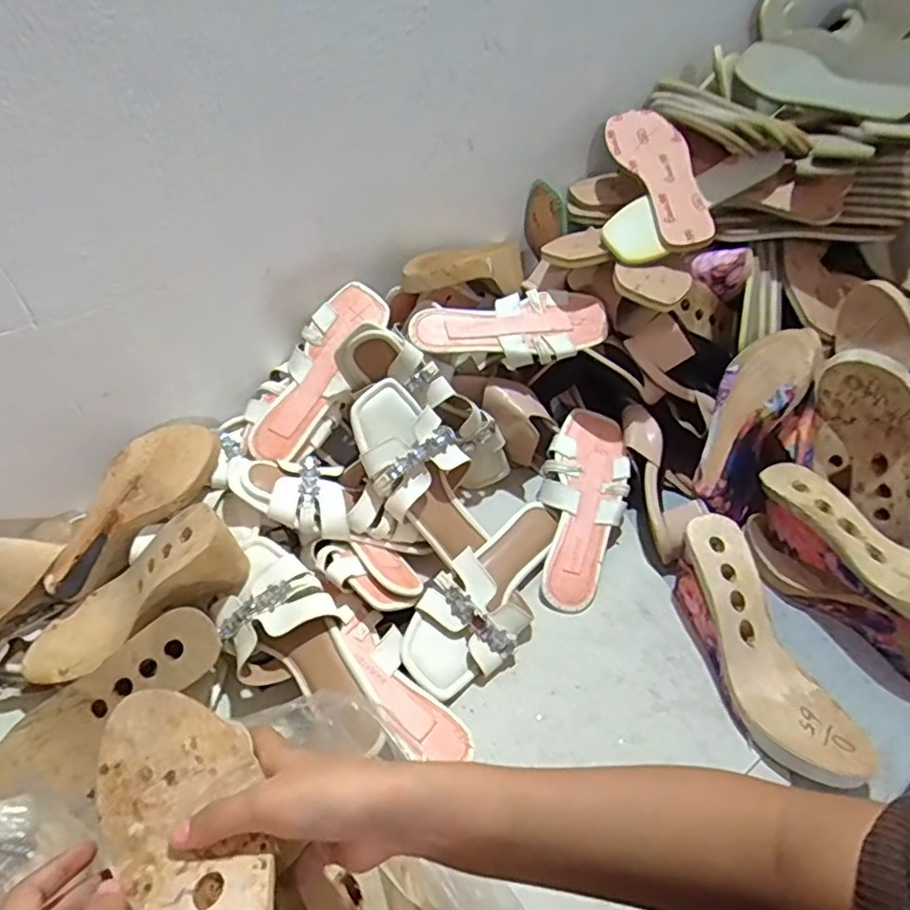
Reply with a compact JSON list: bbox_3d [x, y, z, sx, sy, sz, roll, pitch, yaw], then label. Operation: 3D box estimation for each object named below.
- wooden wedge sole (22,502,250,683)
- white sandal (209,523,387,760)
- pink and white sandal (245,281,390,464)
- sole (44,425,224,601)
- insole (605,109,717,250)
[{"bbox_3d":[-0.286,0.136,0.576,0.231,0.085,0.067,-33,45,10],"label":"wooden wedge sole"},{"bbox_3d":[-0.154,0.169,0.565,0.096,0.065,0.231,-27,50,-24],"label":"white sandal"},{"bbox_3d":[-0.161,-0.098,0.711,0.092,0.044,0.232,24,79,24],"label":"pink and white sandal"},{"bbox_3d":[-0.318,0.052,0.609,0.053,0.062,0.197,31,75,29],"label":"sole"},{"bbox_3d":[0.248,-0.347,0.745,0.069,0.031,0.241,-9,63,-9],"label":"insole"}]

